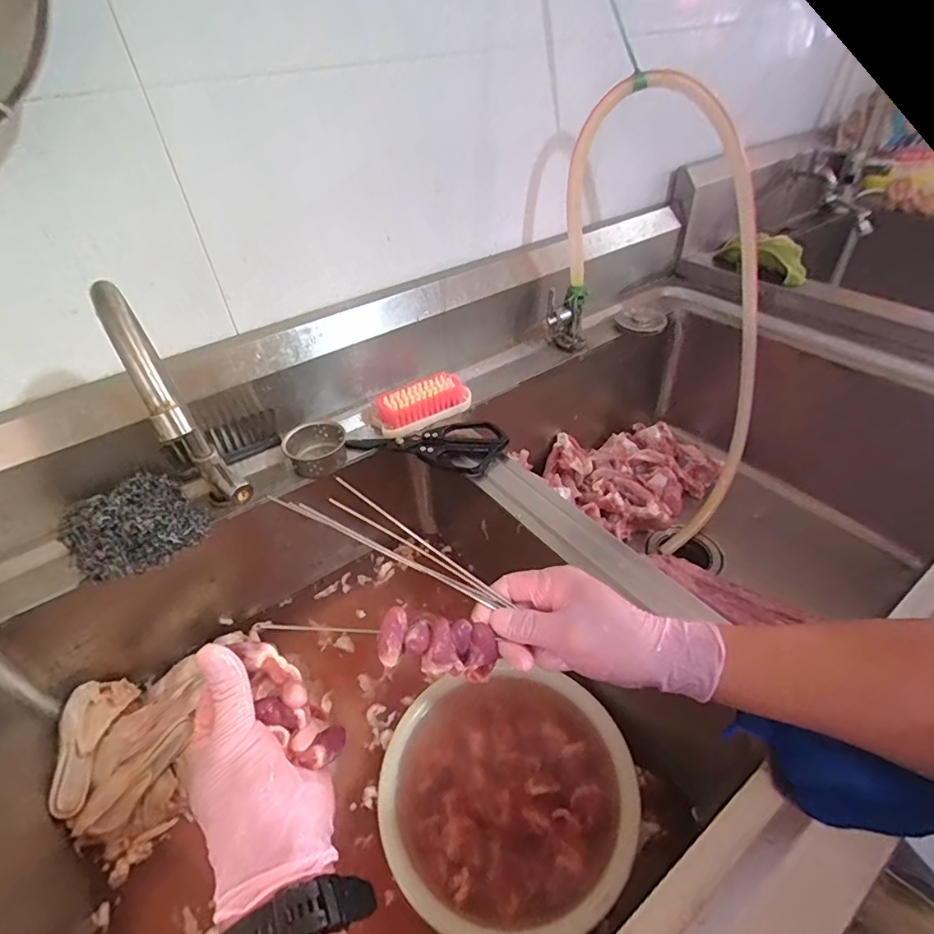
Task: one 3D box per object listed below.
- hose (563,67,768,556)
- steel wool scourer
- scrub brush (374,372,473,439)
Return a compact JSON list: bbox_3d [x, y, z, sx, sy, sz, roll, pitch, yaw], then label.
[{"bbox_3d":[0.342,-0.252,0.820,0.313,0.613,0.376,22,48,28],"label":"hose"},{"bbox_3d":[-0.348,0.062,0.537,0.089,0.055,0.116,25,49,30],"label":"steel wool scourer"},{"bbox_3d":[-0.061,-0.089,0.699,0.131,0.037,0.057,-33,48,-29],"label":"scrub brush"}]

